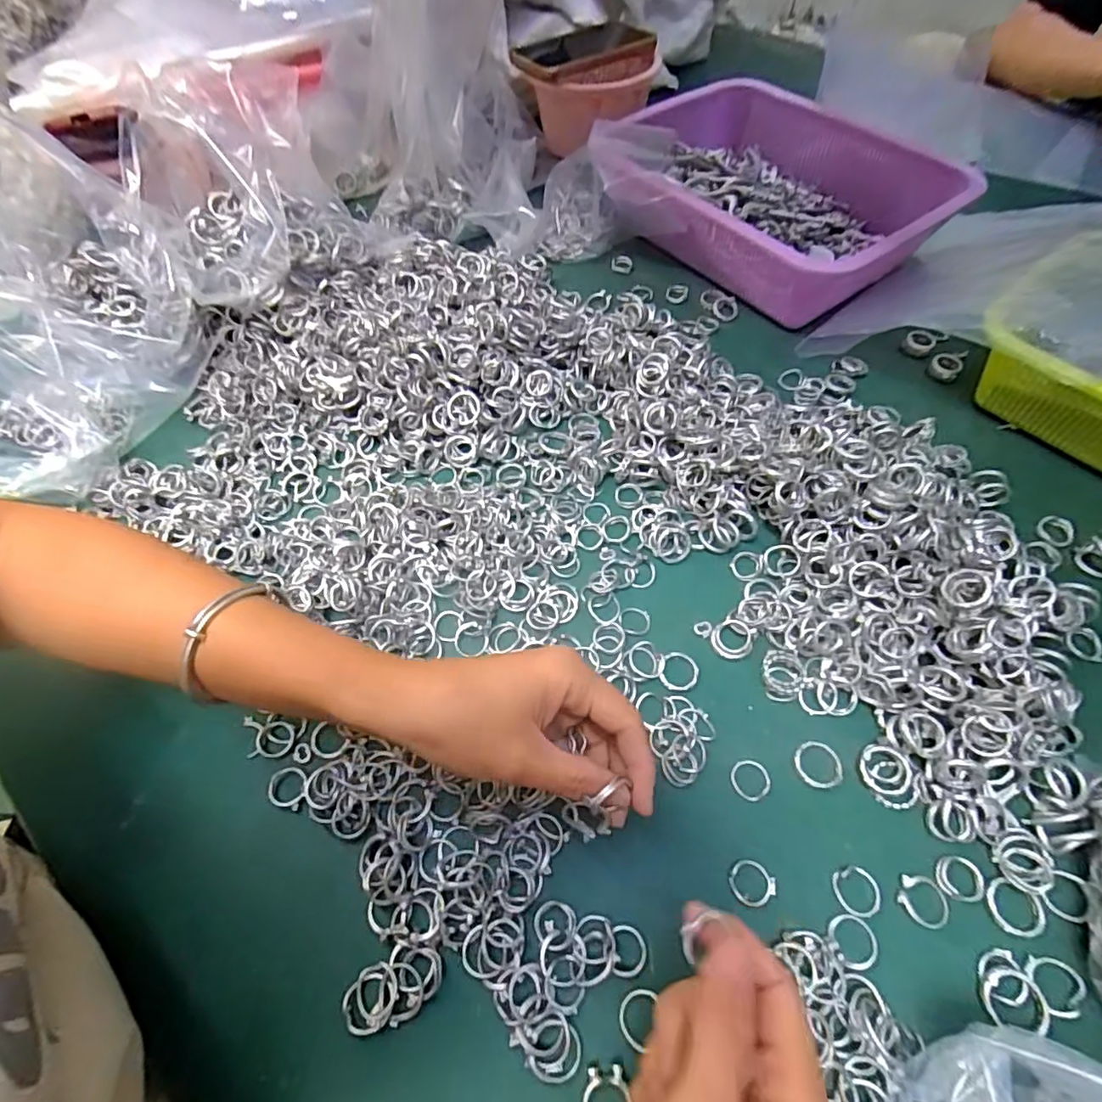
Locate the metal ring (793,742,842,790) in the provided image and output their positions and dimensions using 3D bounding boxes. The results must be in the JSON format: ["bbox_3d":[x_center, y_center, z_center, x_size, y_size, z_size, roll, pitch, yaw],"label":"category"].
[{"bbox_3d":[0.144,0.114,0.304,0.024,0.004,0.024,-1,59,2],"label":"metal ring"}]

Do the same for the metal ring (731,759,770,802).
[{"bbox_3d":[0.106,0.122,0.302,0.021,0.004,0.020,-1,59,2],"label":"metal ring"}]

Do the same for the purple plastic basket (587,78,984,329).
[{"bbox_3d":[0.200,-0.332,0.532,0.302,0.084,0.210,39,68,23],"label":"purple plastic basket"}]

